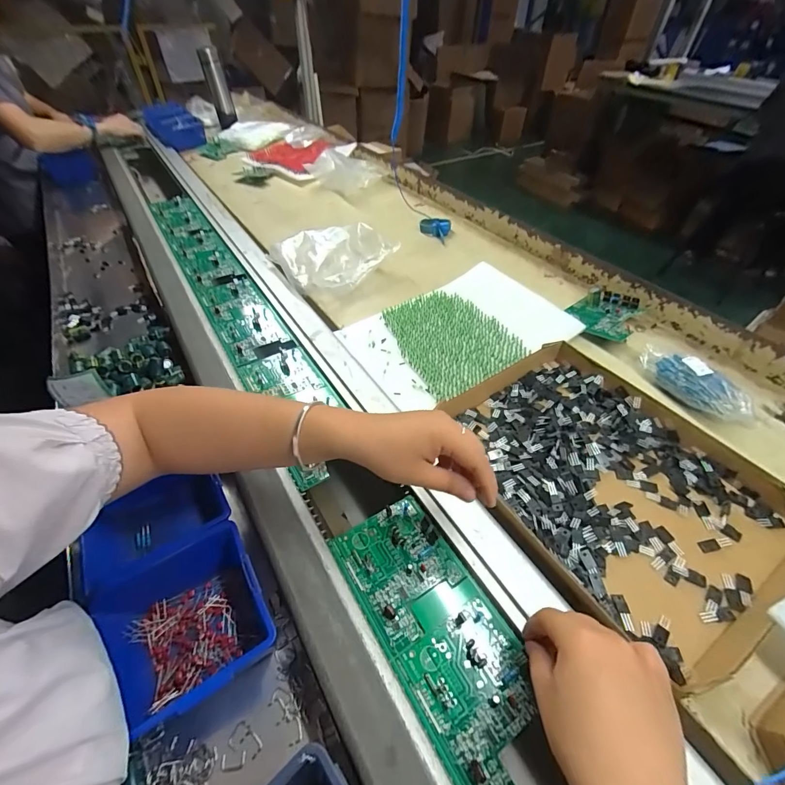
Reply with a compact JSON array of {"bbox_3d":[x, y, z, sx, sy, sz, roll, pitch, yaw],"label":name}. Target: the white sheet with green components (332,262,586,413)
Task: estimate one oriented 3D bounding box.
[{"bbox_3d":[0.083,-0.092,0.550,0.279,0.024,0.196,-26,52,-15],"label":"white sheet with green components"}]

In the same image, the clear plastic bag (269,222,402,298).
[{"bbox_3d":[-0.100,-0.234,0.661,0.201,0.072,0.110,-12,47,-13],"label":"clear plastic bag"}]

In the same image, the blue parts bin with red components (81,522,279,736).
[{"bbox_3d":[-0.168,0.197,0.320,0.119,0.067,0.116,-24,51,-23],"label":"blue parts bin with red components"}]

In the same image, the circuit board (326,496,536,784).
[{"bbox_3d":[0.036,0.190,0.312,0.095,0.007,0.214,-20,50,-20],"label":"circuit board"}]

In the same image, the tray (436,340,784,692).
[{"bbox_3d":[0.216,0.079,0.390,0.232,0.029,0.308,-25,51,-24],"label":"tray"}]

